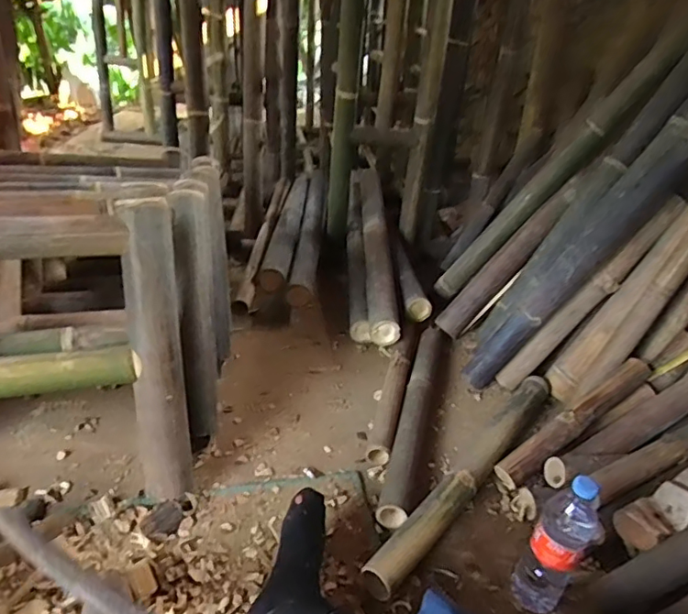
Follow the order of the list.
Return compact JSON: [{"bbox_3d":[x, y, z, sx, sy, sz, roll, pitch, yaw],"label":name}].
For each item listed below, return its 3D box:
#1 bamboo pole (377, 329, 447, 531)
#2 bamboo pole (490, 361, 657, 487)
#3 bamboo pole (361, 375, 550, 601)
[{"bbox_3d":[0.165,0.202,1.189,0.074,0.057,0.659,12,28,12],"label":"bamboo pole"},{"bbox_3d":[0.463,0.217,1.080,0.408,0.066,0.059,-30,41,-21],"label":"bamboo pole"},{"bbox_3d":[0.252,0.296,1.034,0.064,0.066,0.659,24,33,31],"label":"bamboo pole"}]

